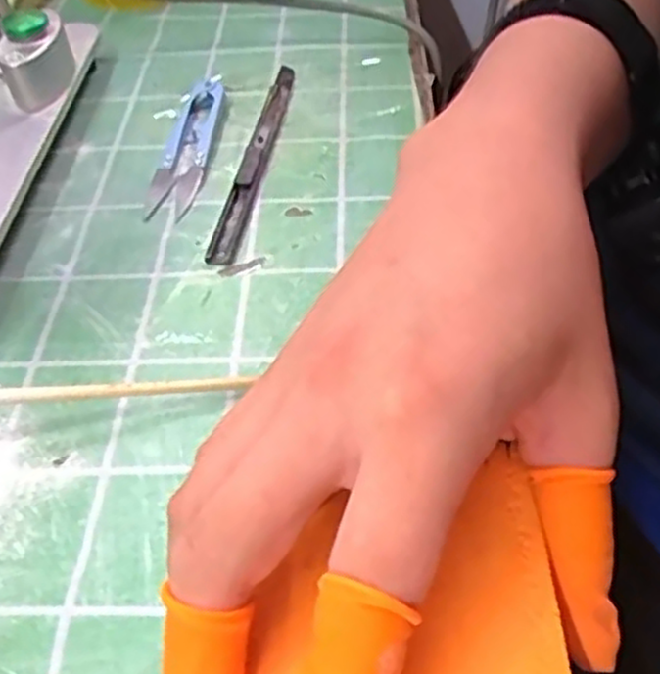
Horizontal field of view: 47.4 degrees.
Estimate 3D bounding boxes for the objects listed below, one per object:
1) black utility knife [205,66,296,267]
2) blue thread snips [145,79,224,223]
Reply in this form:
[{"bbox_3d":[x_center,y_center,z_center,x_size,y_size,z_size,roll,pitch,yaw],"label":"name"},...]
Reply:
[{"bbox_3d":[-0.035,-0.091,0.365,0.012,0.008,0.158,5,48,9],"label":"black utility knife"},{"bbox_3d":[-0.070,-0.096,0.371,0.023,0.009,0.106,2,47,6],"label":"blue thread snips"}]

